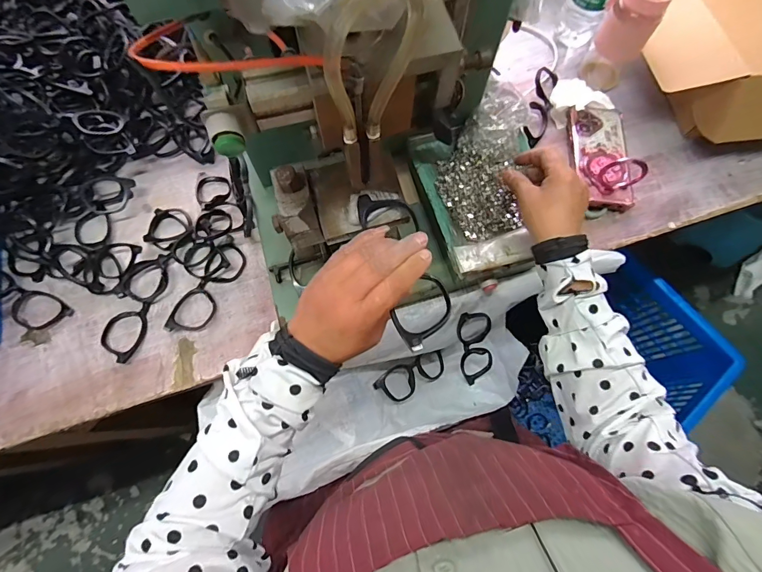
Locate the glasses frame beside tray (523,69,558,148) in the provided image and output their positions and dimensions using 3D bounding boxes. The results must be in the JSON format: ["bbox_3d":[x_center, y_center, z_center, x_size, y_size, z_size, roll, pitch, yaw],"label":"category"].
[{"bbox_3d":[0.239,-0.271,0.597,0.035,0.024,0.145,16,73,5],"label":"glasses frame beside tray"}]

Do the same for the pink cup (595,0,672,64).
[{"bbox_3d":[0.344,-0.369,0.550,0.072,0.111,0.063,32,75,10],"label":"pink cup"}]

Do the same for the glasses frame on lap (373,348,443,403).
[{"bbox_3d":[0.048,0.134,0.594,0.138,0.029,0.049,-12,68,-42],"label":"glasses frame on lap"}]

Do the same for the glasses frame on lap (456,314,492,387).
[{"bbox_3d":[0.136,0.085,0.574,0.049,0.140,0.016,-21,37,-7],"label":"glasses frame on lap"}]

